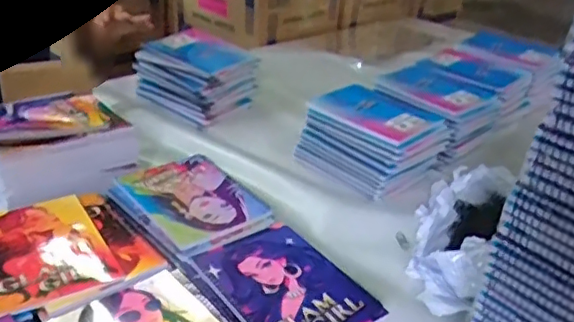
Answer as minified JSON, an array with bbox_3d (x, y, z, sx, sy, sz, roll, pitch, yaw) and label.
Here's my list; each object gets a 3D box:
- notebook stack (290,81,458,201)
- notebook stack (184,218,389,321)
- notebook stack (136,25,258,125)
[{"bbox_3d":[0.156,-0.036,1.042,0.210,0.120,0.193,30,36,35],"label":"notebook stack"},{"bbox_3d":[-0.007,0.165,0.693,0.158,0.066,0.228,-17,37,-37],"label":"notebook stack"},{"bbox_3d":[-0.191,-0.184,1.231,0.214,0.119,0.189,22,34,27],"label":"notebook stack"}]

